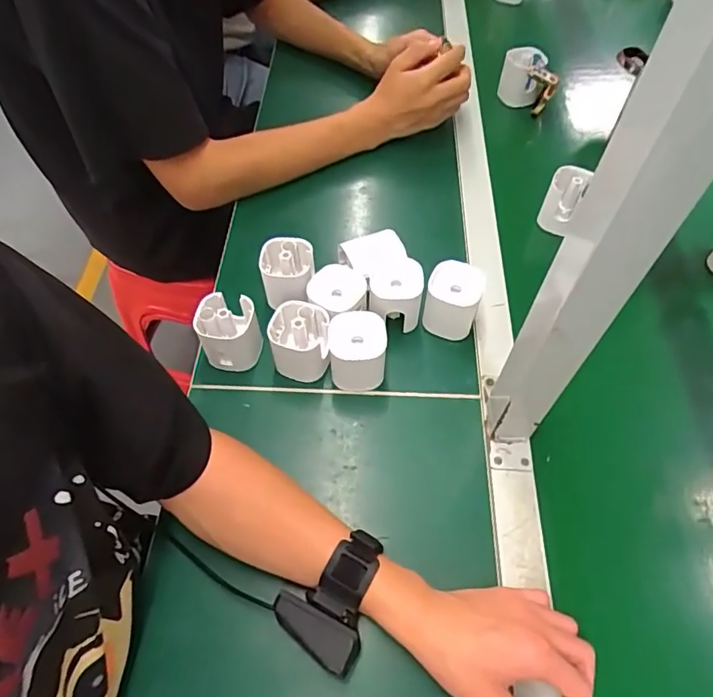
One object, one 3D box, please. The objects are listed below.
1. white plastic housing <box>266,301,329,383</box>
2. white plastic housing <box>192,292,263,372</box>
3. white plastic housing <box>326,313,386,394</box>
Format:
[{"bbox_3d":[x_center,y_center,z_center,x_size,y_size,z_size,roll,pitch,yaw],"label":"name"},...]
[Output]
[{"bbox_3d":[-0.055,-0.005,0.512,0.055,0.057,0.059,1,56,2],"label":"white plastic housing"},{"bbox_3d":[-0.126,-0.014,0.521,0.058,0.064,0.055,0,56,1],"label":"white plastic housing"},{"bbox_3d":[0.000,0.004,0.509,0.054,0.063,0.048,1,56,2],"label":"white plastic housing"}]

